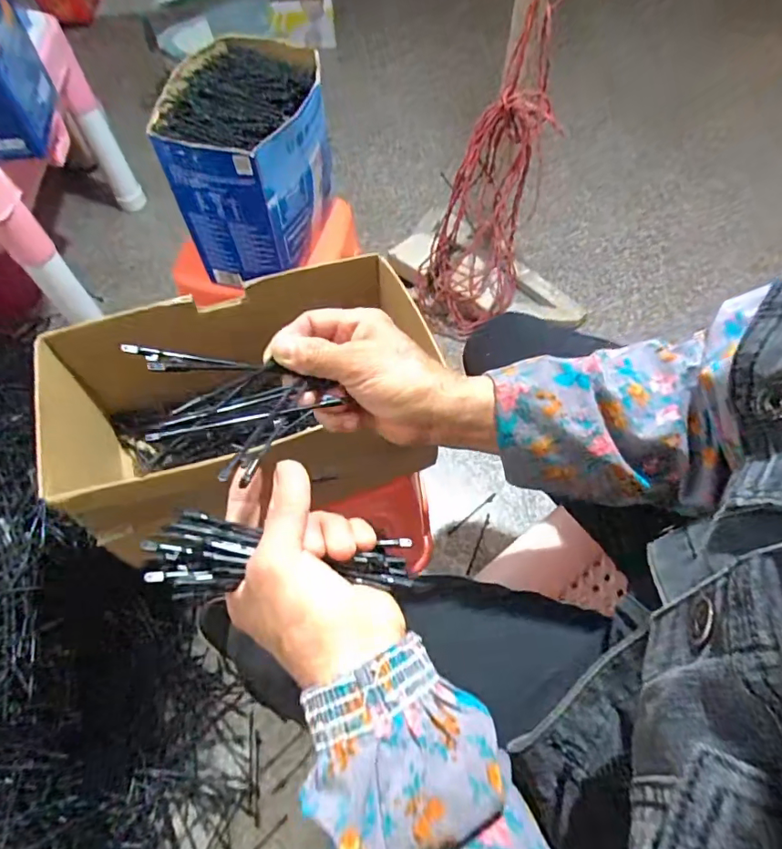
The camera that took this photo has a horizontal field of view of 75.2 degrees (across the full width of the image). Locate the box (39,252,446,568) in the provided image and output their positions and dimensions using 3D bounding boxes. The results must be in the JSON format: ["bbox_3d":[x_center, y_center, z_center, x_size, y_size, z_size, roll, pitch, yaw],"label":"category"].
[{"bbox_3d":[-0.145,-0.017,0.548,0.360,0.161,0.218,-19,61,-12],"label":"box"}]

